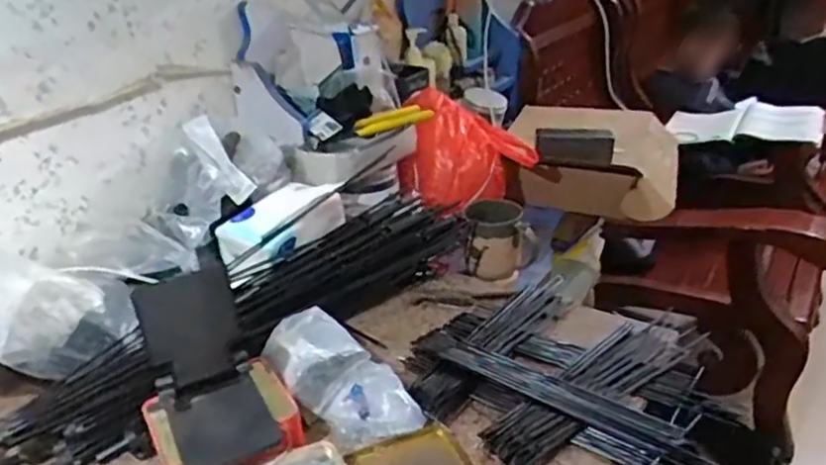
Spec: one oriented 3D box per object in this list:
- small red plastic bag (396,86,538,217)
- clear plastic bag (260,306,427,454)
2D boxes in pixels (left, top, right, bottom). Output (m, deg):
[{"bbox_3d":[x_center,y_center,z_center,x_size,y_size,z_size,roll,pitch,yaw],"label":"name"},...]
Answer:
[{"bbox_3d":[0.082,-0.131,1.074,0.209,0.161,0.110,-4,27,0],"label":"small red plastic bag"},{"bbox_3d":[-0.073,0.139,0.653,0.094,0.044,0.184,-27,51,-37],"label":"clear plastic bag"}]

